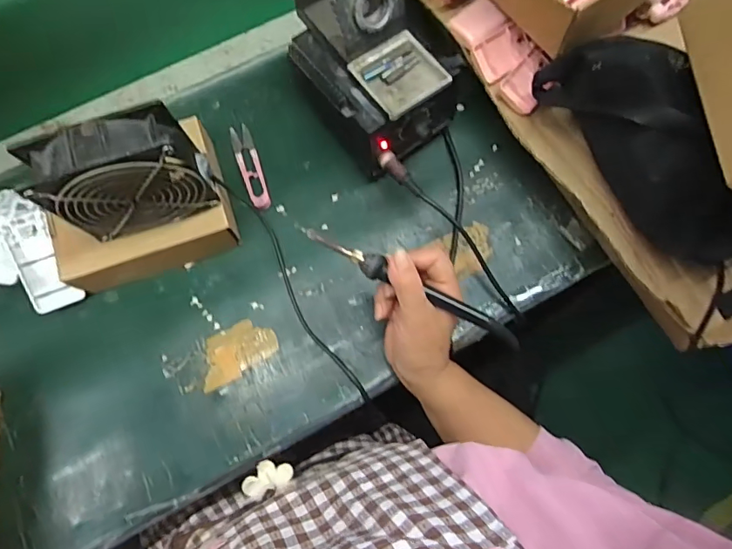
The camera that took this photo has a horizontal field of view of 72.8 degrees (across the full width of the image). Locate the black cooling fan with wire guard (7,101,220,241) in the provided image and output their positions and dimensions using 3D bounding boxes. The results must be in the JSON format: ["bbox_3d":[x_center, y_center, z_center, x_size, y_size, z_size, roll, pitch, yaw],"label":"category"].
[{"bbox_3d":[-0.202,-0.081,0.419,0.120,0.114,0.046,-18,78,-6],"label":"black cooling fan with wire guard"}]

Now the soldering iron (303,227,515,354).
[{"bbox_3d":[0.040,0.010,0.420,0.201,0.018,0.019,27,77,5],"label":"soldering iron"}]

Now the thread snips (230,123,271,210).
[{"bbox_3d":[-0.126,-0.118,0.540,0.023,0.008,0.105,-19,75,-5],"label":"thread snips"}]

